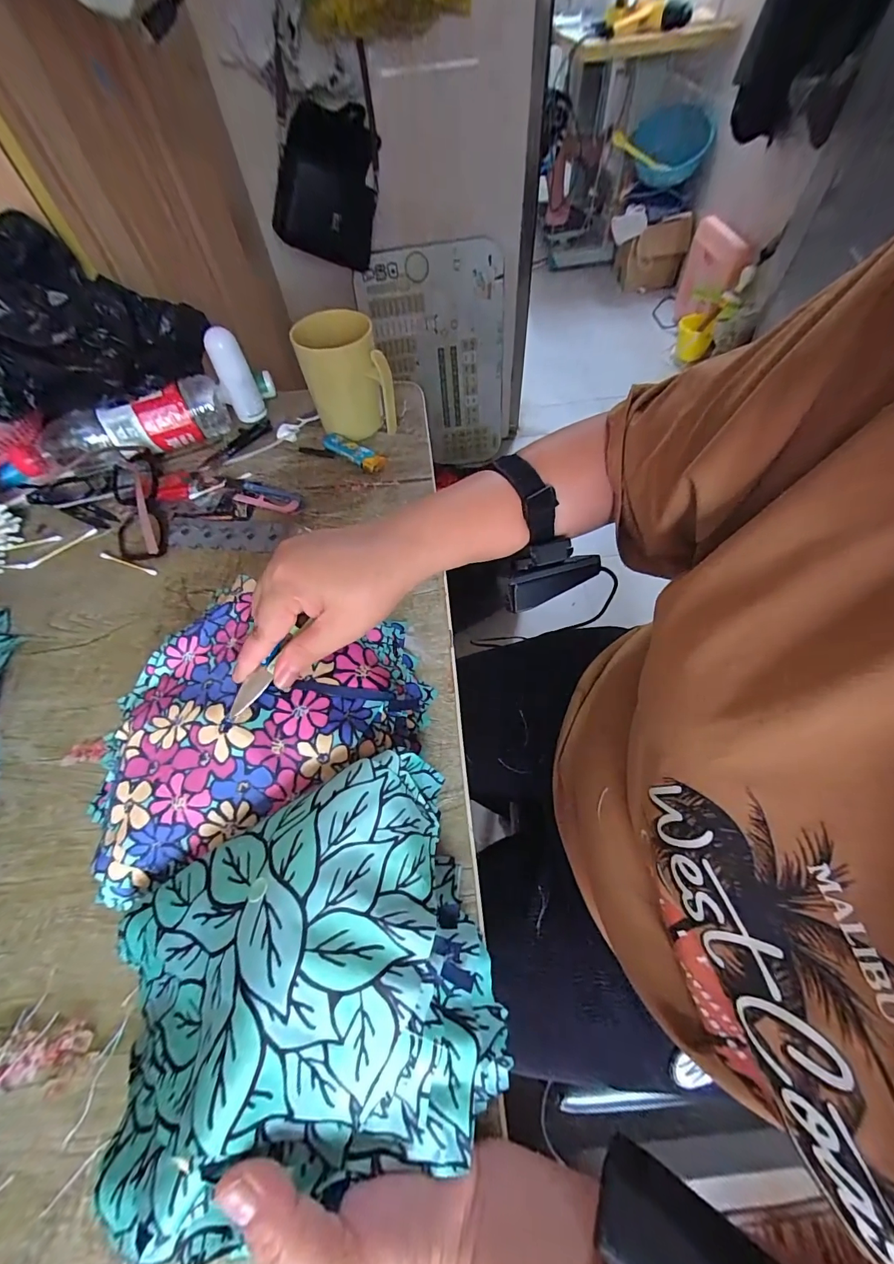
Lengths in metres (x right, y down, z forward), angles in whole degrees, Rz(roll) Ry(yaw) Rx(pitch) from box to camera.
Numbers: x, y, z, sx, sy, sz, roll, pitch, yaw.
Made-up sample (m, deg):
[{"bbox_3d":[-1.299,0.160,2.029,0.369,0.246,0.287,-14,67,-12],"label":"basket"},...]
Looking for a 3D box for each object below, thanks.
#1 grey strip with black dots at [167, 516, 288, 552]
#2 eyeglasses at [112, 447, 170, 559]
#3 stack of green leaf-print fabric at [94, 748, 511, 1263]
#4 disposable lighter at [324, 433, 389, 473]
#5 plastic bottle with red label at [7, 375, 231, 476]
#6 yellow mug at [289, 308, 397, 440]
[{"bbox_3d":[-0.229,-0.100,0.443,0.122,0.004,0.038,5,67,3],"label":"grey strip with black dots"},{"bbox_3d":[-0.328,-0.135,0.450,0.051,0.032,0.149,-20,61,-8],"label":"eyeglasses"},{"bbox_3d":[-0.072,0.164,0.215,0.172,0.079,0.165,-14,60,-7],"label":"stack of green leaf-print fabric"},{"bbox_3d":[-0.112,-0.209,0.495,0.093,0.014,0.027,29,65,17],"label":"disposable lighter"},{"bbox_3d":[-0.367,-0.228,0.484,0.222,0.063,0.059,-24,62,-12],"label":"plastic bottle with red label"},{"bbox_3d":[-0.112,-0.283,0.486,0.092,0.104,0.090,-13,60,-4],"label":"yellow mug"}]

